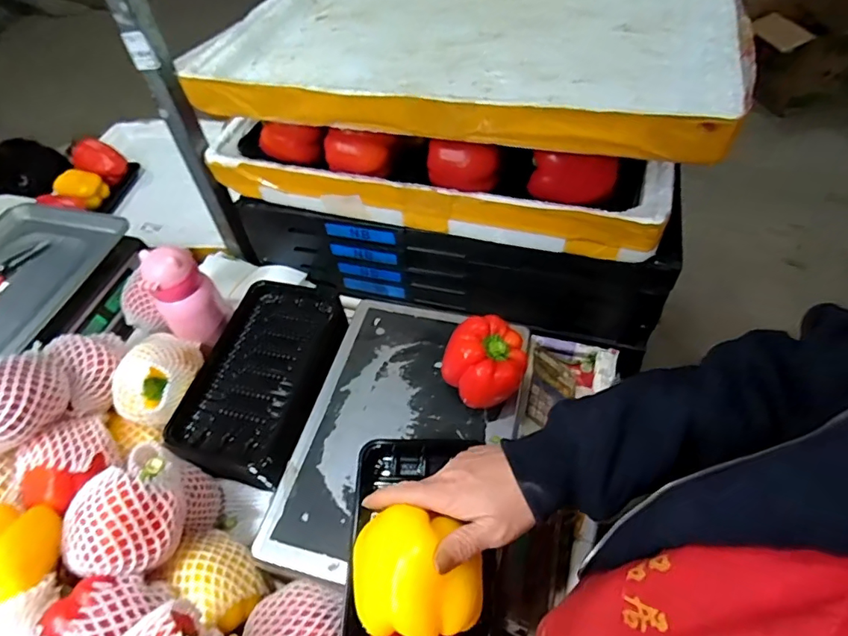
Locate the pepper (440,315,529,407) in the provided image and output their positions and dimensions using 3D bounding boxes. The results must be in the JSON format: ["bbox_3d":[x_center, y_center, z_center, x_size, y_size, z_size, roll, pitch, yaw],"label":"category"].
[{"bbox_3d":[0.067,0.053,0.543,0.083,0.084,0.074,-24,54,-13],"label":"pepper"}]

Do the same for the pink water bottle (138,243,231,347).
[{"bbox_3d":[-0.314,-0.028,0.659,0.067,0.132,0.064,-13,52,-5],"label":"pink water bottle"}]

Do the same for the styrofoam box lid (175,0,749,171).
[{"bbox_3d":[0.060,-0.364,0.622,0.574,0.044,0.428,12,54,14],"label":"styrofoam box lid"}]

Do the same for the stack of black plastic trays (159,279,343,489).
[{"bbox_3d":[-0.196,0.072,0.631,0.158,0.063,0.255,7,53,11],"label":"stack of black plastic trays"}]

